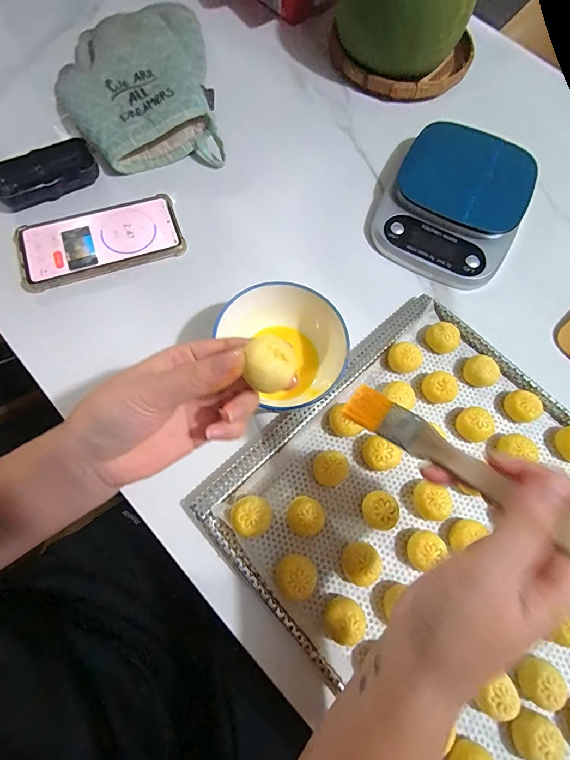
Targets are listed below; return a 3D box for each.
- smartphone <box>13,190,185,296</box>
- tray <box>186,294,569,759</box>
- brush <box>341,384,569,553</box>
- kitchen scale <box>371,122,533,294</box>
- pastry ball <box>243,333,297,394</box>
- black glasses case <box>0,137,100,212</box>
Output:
[{"bbox_3d":[-0.193,-0.145,0.387,0.161,0.015,0.077,-19,73,-10],"label":"smartphone"},{"bbox_3d":[0.166,0.142,0.300,0.309,0.027,0.392,-41,77,-15],"label":"tray"},{"bbox_3d":[0.092,0.043,0.193,0.140,0.013,0.020,33,71,33],"label":"brush"},{"bbox_3d":[0.190,-0.202,0.417,0.153,0.035,0.191,27,72,7],"label":"kitchen scale"},{"bbox_3d":[-0.008,-0.008,0.191,0.025,0.017,0.025,-4,71,-4],"label":"pastry ball"},{"bbox_3d":[-0.263,-0.225,0.405,0.107,0.029,0.047,-23,73,-11],"label":"black glasses case"}]

